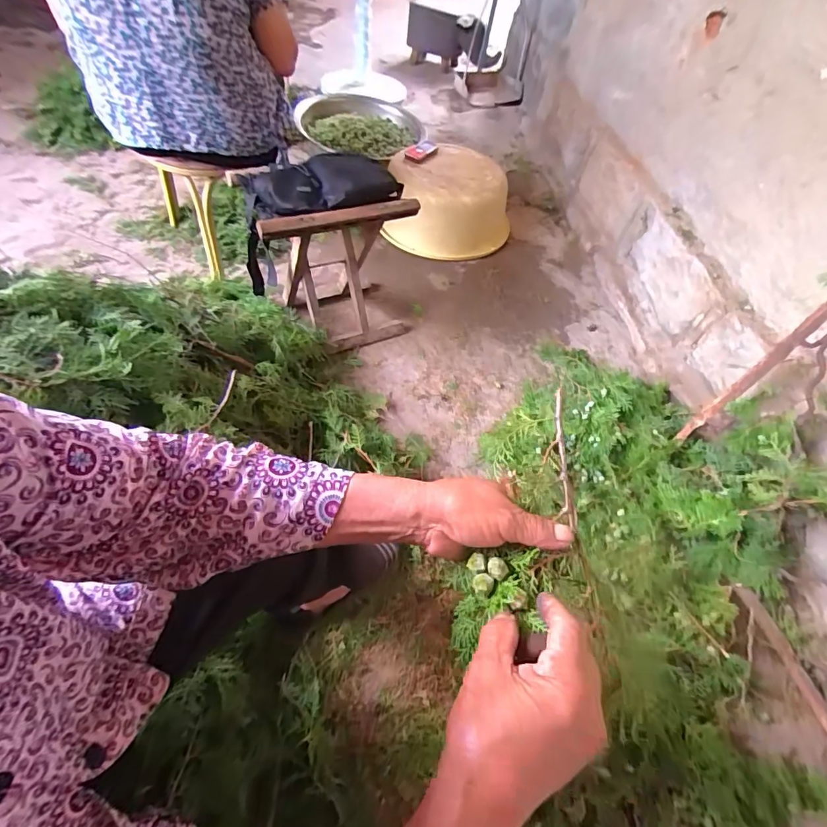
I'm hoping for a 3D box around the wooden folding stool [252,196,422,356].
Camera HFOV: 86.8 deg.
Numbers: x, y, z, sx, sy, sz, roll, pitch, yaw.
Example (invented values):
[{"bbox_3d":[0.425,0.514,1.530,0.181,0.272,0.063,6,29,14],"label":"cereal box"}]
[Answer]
[{"bbox_3d":[-0.165,-0.322,0.978,0.321,0.356,0.211,-12,57,-17],"label":"wooden folding stool"}]

